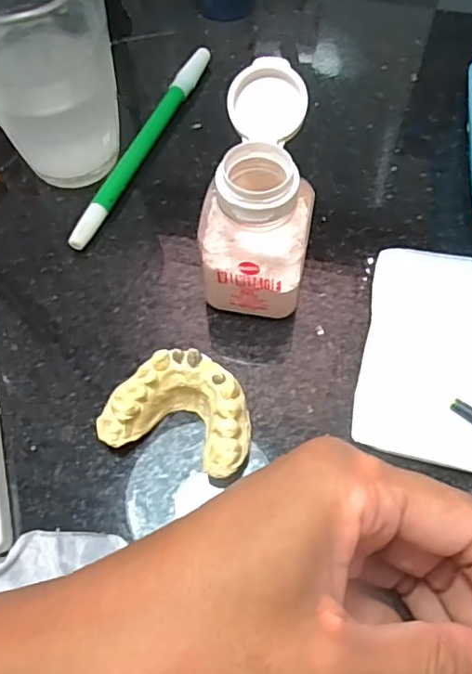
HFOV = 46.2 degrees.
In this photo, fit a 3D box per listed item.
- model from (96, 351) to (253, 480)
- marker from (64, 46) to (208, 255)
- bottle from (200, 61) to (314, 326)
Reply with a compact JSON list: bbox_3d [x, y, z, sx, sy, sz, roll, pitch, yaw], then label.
[{"bbox_3d":[-0.020,0.028,0.209,0.054,0.025,0.038,15,64,10],"label":"model"},{"bbox_3d":[-0.046,-0.100,0.285,0.009,0.011,0.143,20,65,12],"label":"marker"},{"bbox_3d":[0.010,-0.054,0.222,0.041,0.076,0.066,7,63,6],"label":"bottle"}]

